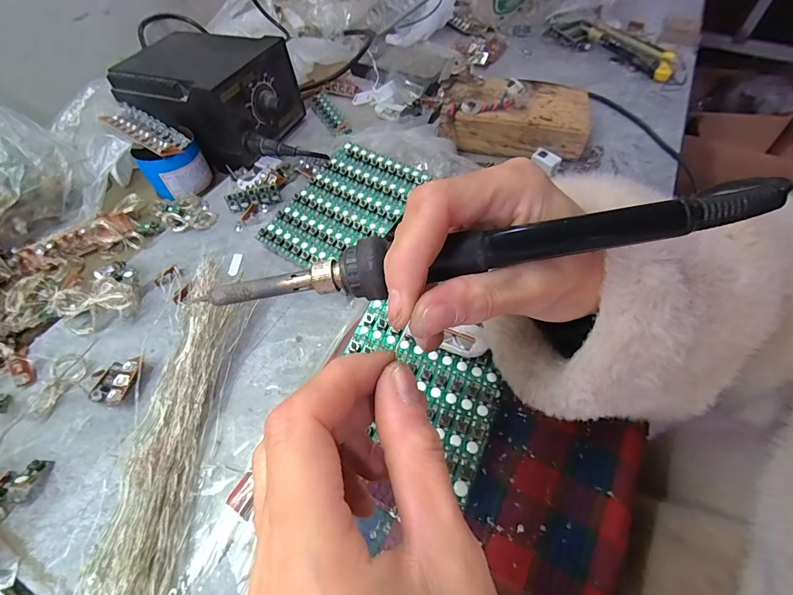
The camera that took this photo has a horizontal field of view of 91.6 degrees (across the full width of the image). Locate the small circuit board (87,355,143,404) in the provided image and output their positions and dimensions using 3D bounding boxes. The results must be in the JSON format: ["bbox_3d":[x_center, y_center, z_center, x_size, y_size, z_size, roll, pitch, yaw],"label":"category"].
[{"bbox_3d":[-0.186,0.055,0.259,0.025,0.012,0.032,9,57,8],"label":"small circuit board"}]

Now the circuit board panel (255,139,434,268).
[{"bbox_3d":[-0.046,-0.078,0.330,0.093,0.004,0.129,31,71,19],"label":"circuit board panel"}]

